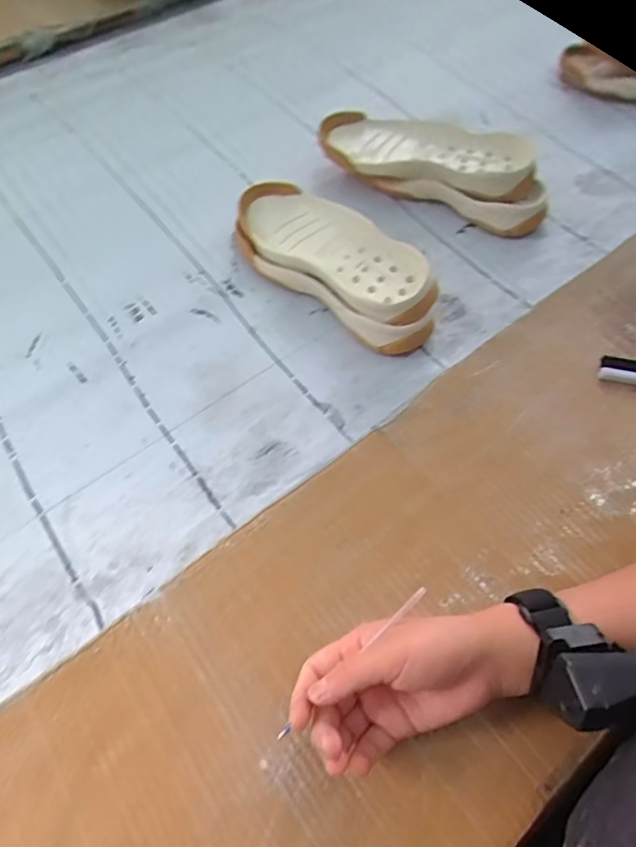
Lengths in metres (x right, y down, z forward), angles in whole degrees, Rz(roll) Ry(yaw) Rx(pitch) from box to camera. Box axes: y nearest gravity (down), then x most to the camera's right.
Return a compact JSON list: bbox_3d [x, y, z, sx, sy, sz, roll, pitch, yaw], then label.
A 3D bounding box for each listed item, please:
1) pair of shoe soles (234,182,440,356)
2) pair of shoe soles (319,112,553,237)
[{"bbox_3d":[0.016,-0.171,0.554,0.254,0.068,0.104,39,67,20],"label":"pair of shoe soles"},{"bbox_3d":[0.137,-0.299,0.615,0.258,0.073,0.075,26,63,14],"label":"pair of shoe soles"}]

